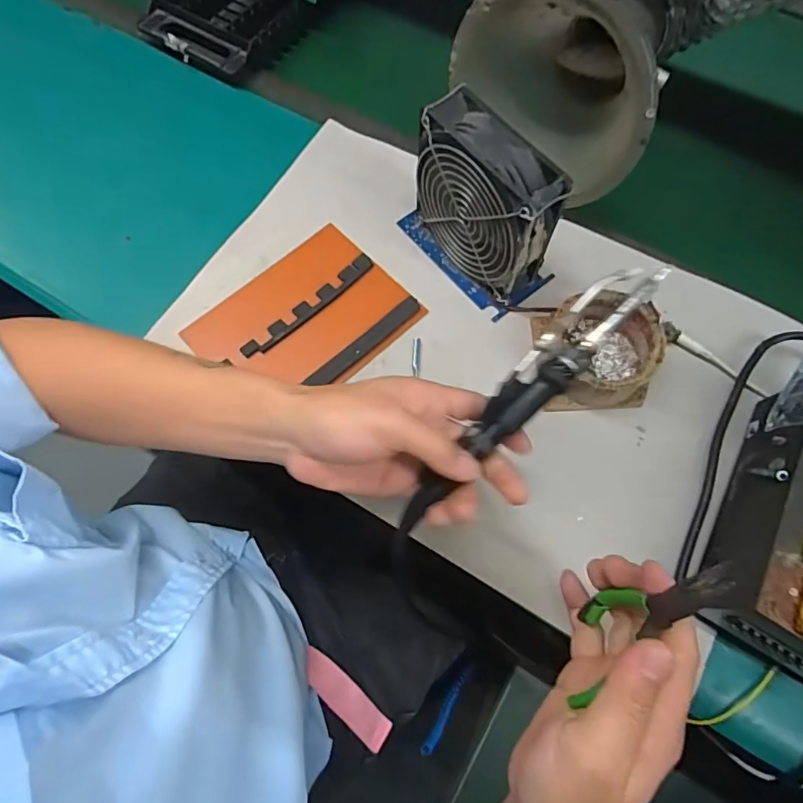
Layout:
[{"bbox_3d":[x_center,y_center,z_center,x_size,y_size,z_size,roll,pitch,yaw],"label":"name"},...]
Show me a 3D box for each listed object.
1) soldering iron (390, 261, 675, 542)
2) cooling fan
[{"bbox_3d":[0.077,-0.008,0.300,0.193,0.017,0.029,-46,75,4],"label":"soldering iron"},{"bbox_3d":[0.065,-0.156,0.403,0.042,0.122,0.117,-37,73,-12],"label":"cooling fan"}]

